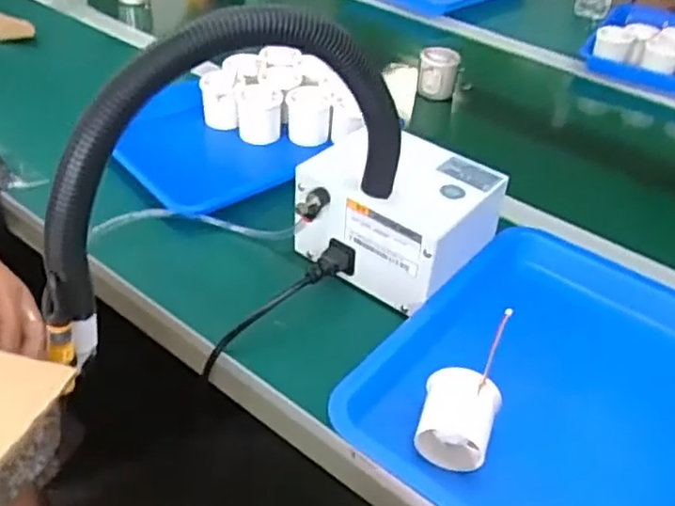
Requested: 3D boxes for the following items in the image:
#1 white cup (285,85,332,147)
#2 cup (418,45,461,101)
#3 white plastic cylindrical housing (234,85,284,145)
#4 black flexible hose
[{"bbox_3d":[-0.037,-0.168,0.860,0.057,0.060,0.049,1,39,-3],"label":"white cup"},{"bbox_3d":[0.145,-0.263,1.011,0.060,0.064,0.053,7,39,4],"label":"cup"},{"bbox_3d":[-0.099,-0.174,0.869,0.057,0.060,0.044,-2,39,-7],"label":"white plastic cylindrical housing"},{"bbox_3d":[-0.077,-0.082,0.507,0.303,0.182,0.033,-22,45,-28],"label":"black flexible hose"}]

